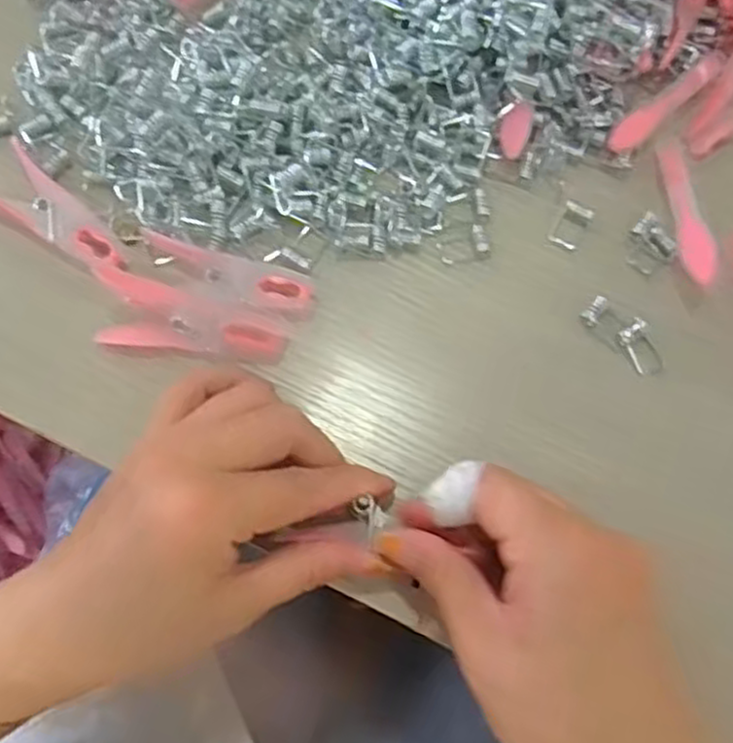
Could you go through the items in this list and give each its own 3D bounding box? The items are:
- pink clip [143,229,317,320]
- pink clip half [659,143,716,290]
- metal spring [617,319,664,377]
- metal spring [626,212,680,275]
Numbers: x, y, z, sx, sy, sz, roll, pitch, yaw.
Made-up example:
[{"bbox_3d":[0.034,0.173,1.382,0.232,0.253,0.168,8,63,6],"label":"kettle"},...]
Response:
[{"bbox_3d":[-0.061,-0.040,0.330,0.076,0.011,0.026,15,72,3],"label":"pink clip"},{"bbox_3d":[0.147,-0.076,0.349,0.016,0.014,0.077,-5,72,-4],"label":"pink clip half"},{"bbox_3d":[0.121,-0.010,0.331,0.014,0.008,0.024,-28,75,-11],"label":"metal spring"},{"bbox_3d":[0.130,-0.059,0.348,0.022,0.006,0.023,-34,77,-12],"label":"metal spring"}]

